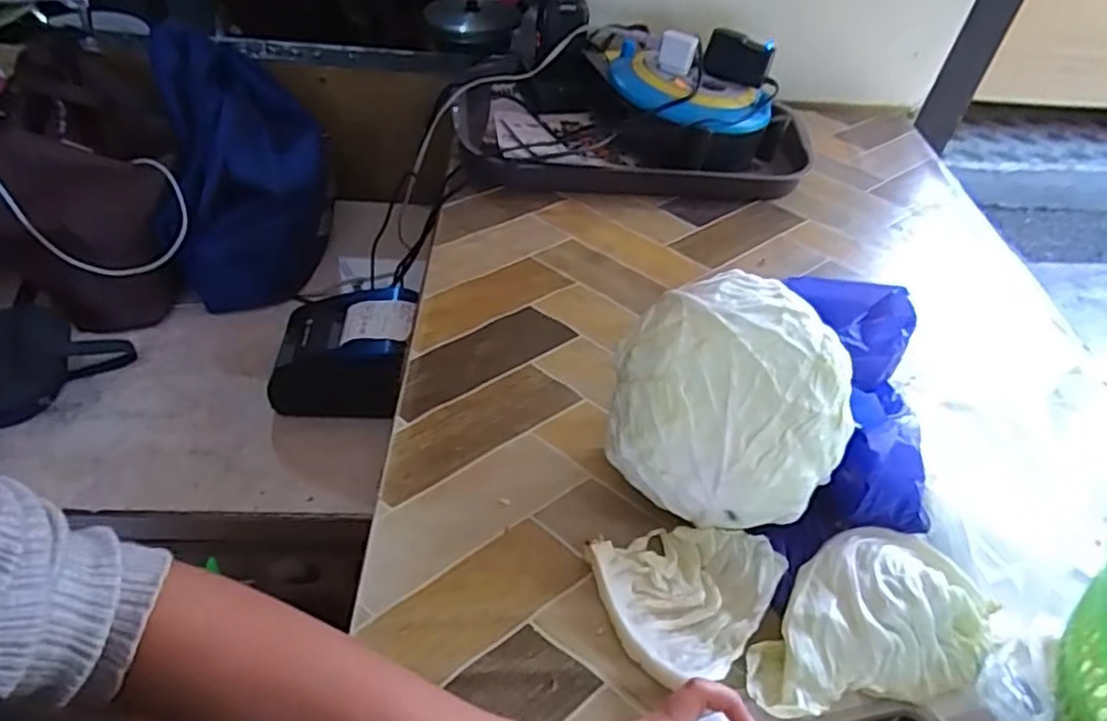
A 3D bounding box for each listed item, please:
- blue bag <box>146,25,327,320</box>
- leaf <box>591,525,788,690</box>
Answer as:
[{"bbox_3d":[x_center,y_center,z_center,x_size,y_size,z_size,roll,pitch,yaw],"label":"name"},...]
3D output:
[{"bbox_3d":[-0.342,-0.206,0.771,0.162,0.239,0.222,-7,47,-15],"label":"blue bag"},{"bbox_3d":[0.084,0.134,0.402,0.104,0.022,0.084,-13,49,-20],"label":"leaf"}]

